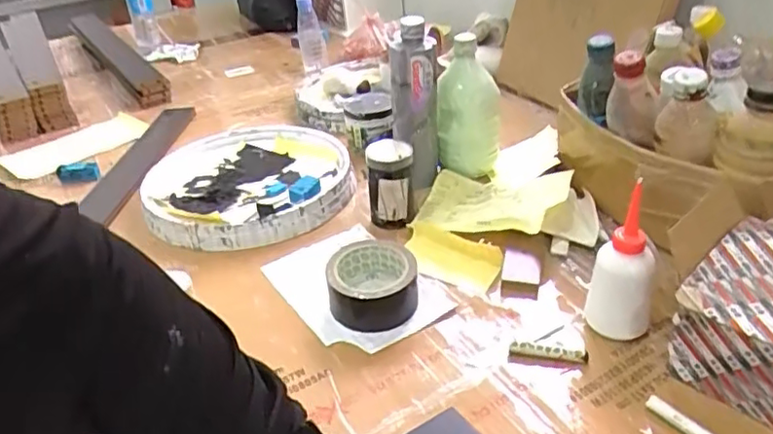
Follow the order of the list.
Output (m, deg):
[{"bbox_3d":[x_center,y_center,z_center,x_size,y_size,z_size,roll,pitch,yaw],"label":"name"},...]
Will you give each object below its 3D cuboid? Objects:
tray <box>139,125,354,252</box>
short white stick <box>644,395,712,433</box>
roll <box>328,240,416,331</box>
[{"bbox_3d":[-0.191,-0.049,0.865,0.265,0.054,0.245,-4,32,2],"label":"tray"},{"bbox_3d":[0.250,0.173,0.535,0.013,0.010,0.065,-29,39,-32],"label":"short white stick"},{"bbox_3d":[-0.014,0.076,0.682,0.094,0.063,0.079,-4,32,2],"label":"roll"}]

